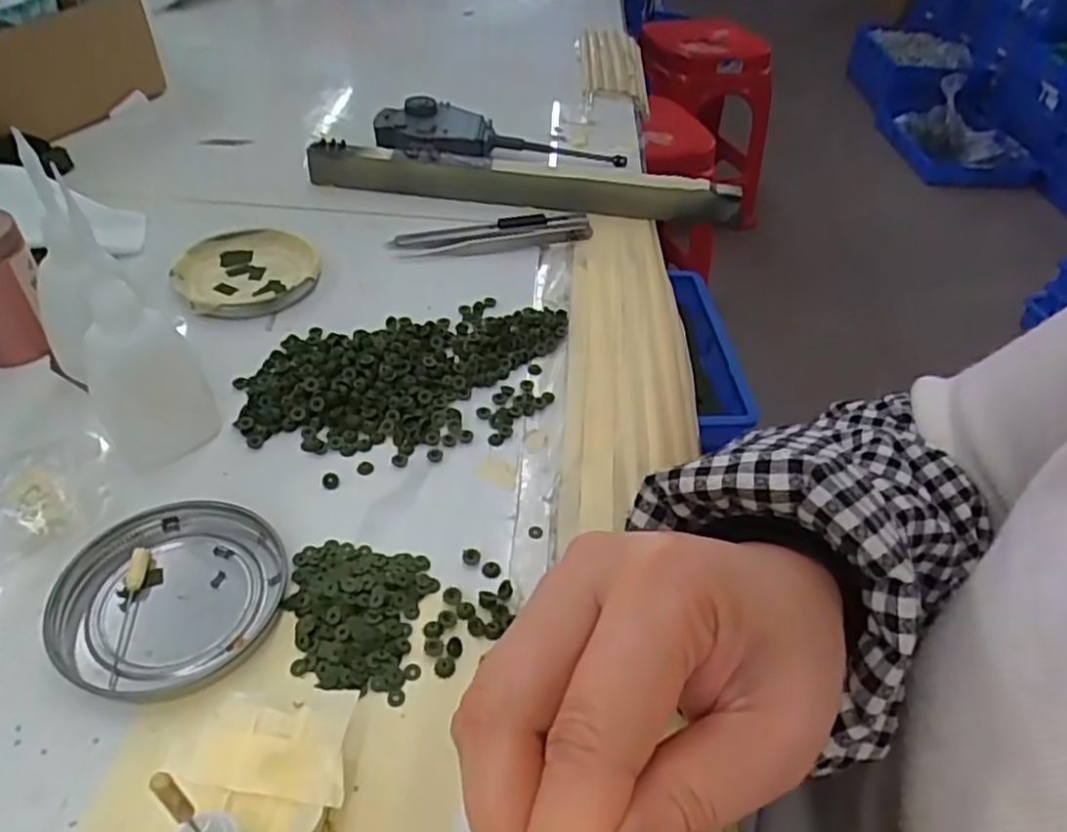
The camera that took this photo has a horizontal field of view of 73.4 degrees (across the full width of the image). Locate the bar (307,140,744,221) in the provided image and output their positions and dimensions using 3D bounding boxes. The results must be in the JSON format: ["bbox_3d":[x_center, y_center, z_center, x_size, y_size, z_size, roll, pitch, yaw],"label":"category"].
[{"bbox_3d":[-0.009,-0.162,0.495,0.294,0.031,0.015,8,44,3],"label":"bar"}]

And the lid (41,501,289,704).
[{"bbox_3d":[-0.134,0.065,0.266,0.080,0.007,0.074,2,44,-2],"label":"lid"}]

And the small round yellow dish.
[{"bbox_3d":[-0.167,-0.086,0.419,0.078,0.009,0.080,2,44,-2],"label":"small round yellow dish"}]

